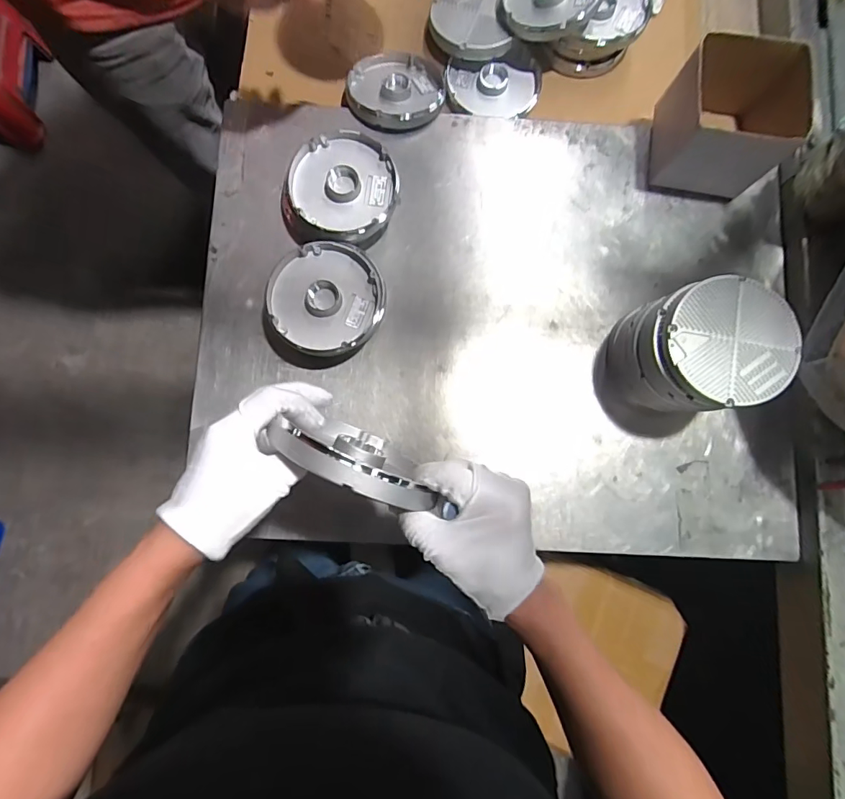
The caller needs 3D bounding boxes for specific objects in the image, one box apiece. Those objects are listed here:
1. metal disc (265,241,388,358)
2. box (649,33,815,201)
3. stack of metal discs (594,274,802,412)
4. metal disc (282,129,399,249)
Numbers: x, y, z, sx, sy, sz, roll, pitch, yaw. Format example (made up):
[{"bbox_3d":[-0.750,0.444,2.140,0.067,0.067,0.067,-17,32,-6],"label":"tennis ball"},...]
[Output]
[{"bbox_3d":[-0.121,-0.124,0.608,0.143,0.062,0.134,0,83,-1],"label":"metal disc"},{"bbox_3d":[0.403,-0.371,0.633,0.148,0.126,0.151,10,81,-1],"label":"box"},{"bbox_3d":[0.327,-0.051,0.584,0.162,0.148,0.148,-5,81,-3],"label":"stack of metal discs"},{"bbox_3d":[-0.109,-0.270,0.630,0.135,0.065,0.145,0,81,-2],"label":"metal disc"}]

